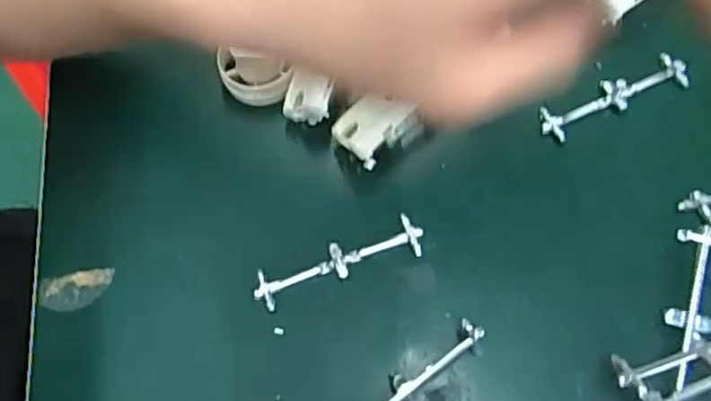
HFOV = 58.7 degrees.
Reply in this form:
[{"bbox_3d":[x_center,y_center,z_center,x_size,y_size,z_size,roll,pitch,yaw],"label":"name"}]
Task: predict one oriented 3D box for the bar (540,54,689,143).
[{"bbox_3d":[0.116,-0.047,0.282,0.070,0.009,0.017,-23,66,-7],"label":"bar"}]

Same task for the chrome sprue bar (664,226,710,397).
[{"bbox_3d":[0.124,0.044,0.232,0.016,0.009,0.070,11,67,9],"label":"chrome sprue bar"}]

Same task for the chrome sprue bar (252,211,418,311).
[{"bbox_3d":[-0.007,0.025,0.259,0.071,0.006,0.017,-20,66,-5],"label":"chrome sprue bar"}]

